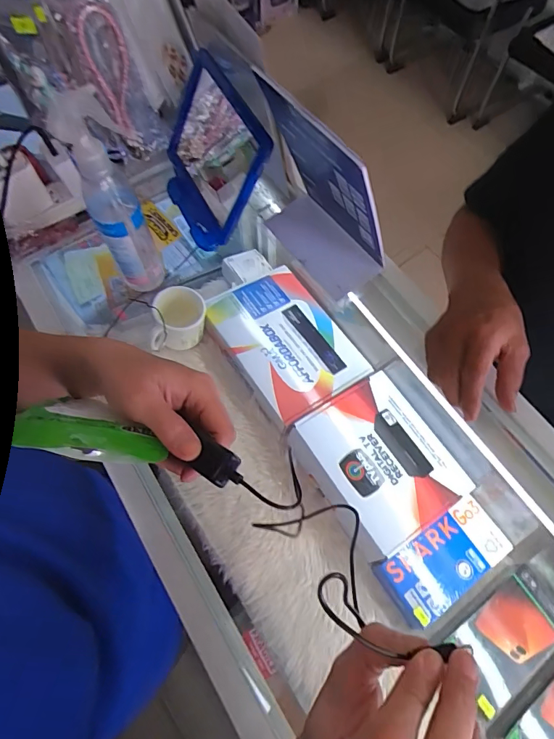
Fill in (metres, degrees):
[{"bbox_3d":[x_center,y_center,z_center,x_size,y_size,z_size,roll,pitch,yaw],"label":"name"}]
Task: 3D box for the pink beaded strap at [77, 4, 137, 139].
[{"bbox_3d":[-0.187,-0.334,0.494,0.015,0.129,0.046,26,64,19],"label":"pink beaded strap"}]

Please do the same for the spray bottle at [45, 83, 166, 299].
[{"bbox_3d":[-0.160,-0.158,0.428,0.053,0.208,0.052,-22,68,-10],"label":"spray bottle"}]

